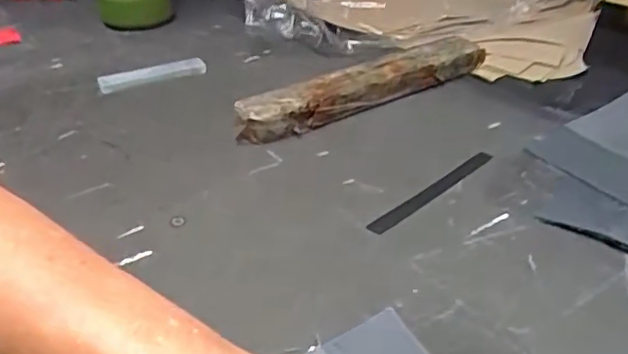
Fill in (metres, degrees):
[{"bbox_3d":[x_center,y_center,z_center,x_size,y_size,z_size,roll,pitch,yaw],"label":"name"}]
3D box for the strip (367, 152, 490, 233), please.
[{"bbox_3d":[0.090,0.010,0.473,0.138,0.006,0.011,-28,40,-35],"label":"strip"}]

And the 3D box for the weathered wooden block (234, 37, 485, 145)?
[{"bbox_3d":[0.048,-0.086,0.596,0.256,0.039,0.035,-20,35,-26],"label":"weathered wooden block"}]

